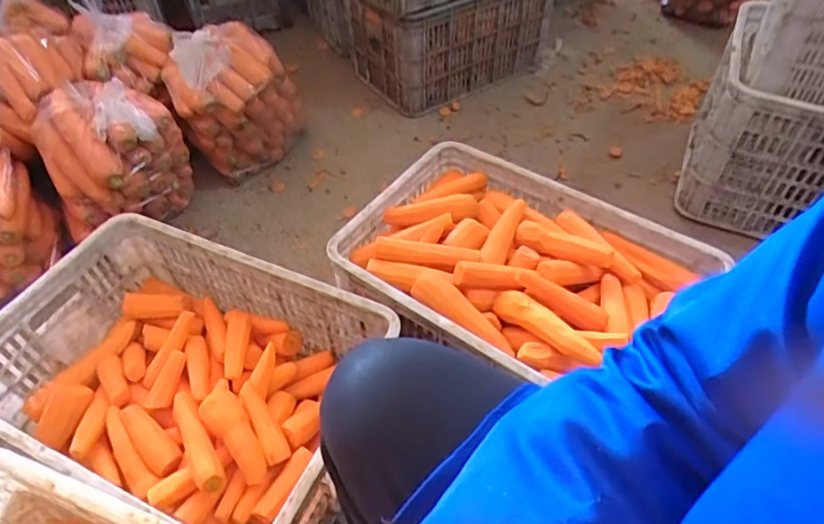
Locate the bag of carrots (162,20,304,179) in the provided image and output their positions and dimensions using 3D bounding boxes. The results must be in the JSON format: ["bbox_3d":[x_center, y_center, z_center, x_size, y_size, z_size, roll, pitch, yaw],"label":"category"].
[{"bbox_3d":[-0.415,-0.378,1.339,0.219,0.330,0.245,20,52,18],"label":"bag of carrots"}]

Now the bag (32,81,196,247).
[{"bbox_3d":[-0.630,-0.206,1.177,0.196,0.262,0.252,17,51,15],"label":"bag"}]

